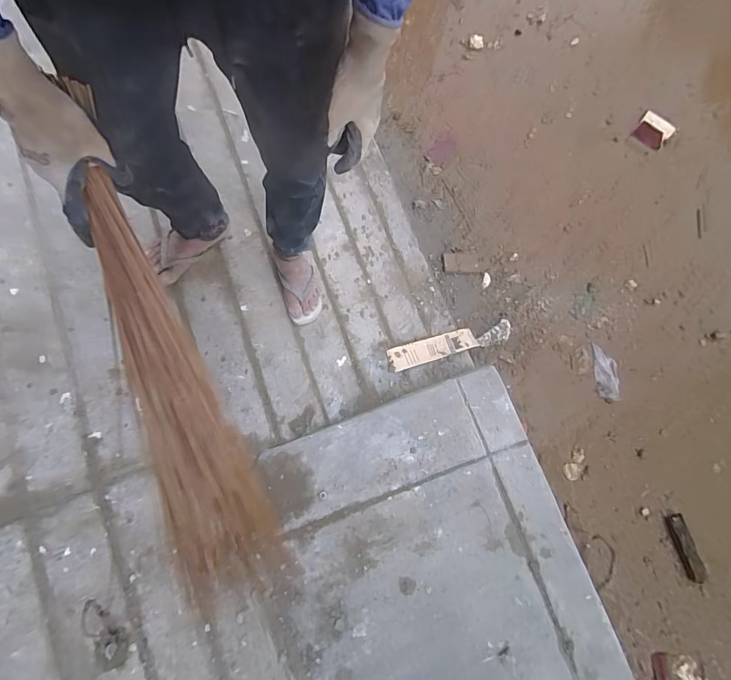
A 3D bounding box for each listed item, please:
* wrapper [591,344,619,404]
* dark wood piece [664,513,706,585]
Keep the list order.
[{"bbox_3d":[0.773,0.106,1.276,0.075,0.018,0.179,-2,77,-6],"label":"wrapper"},{"bbox_3d":[0.932,0.607,1.156,0.057,0.017,0.188,-16,79,-9],"label":"dark wood piece"}]

